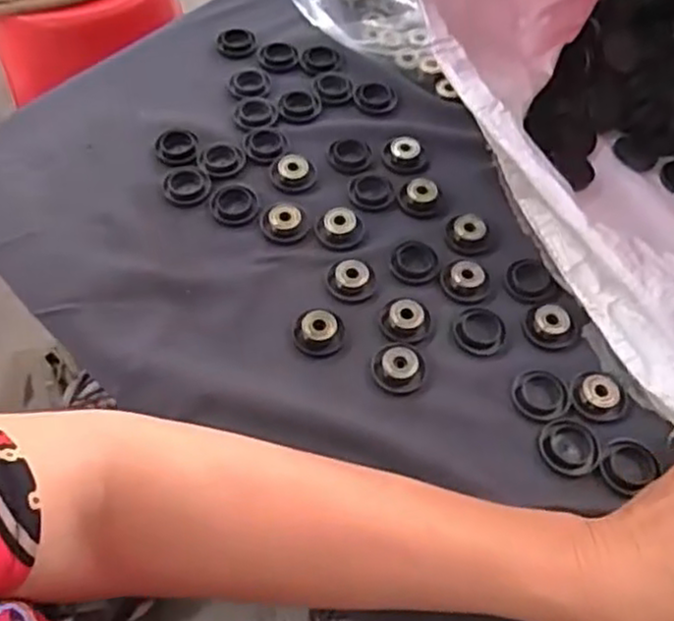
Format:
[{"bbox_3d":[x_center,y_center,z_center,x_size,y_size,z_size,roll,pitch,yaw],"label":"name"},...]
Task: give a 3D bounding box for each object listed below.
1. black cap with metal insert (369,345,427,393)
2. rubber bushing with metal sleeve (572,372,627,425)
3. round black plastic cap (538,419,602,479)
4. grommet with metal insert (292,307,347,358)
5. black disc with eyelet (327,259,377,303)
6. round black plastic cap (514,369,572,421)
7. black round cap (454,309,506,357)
[{"bbox_3d":[0.038,0.034,0.439,0.031,0.009,0.031,2,57,-3],"label":"black cap with metal insert"},{"bbox_3d":[0.156,0.050,0.430,0.029,0.008,0.030,2,57,-3],"label":"rubber bushing with metal sleeve"},{"bbox_3d":[0.133,0.076,0.414,0.032,0.010,0.034,2,57,-3],"label":"round black plastic cap"},{"bbox_3d":[-0.010,0.013,0.449,0.031,0.009,0.030,-1,57,-4],"label":"grommet with metal insert"},{"bbox_3d":[0.010,-0.021,0.471,0.031,0.011,0.026,-3,58,-5],"label":"black disc with eyelet"},{"bbox_3d":[0.123,0.050,0.436,0.033,0.005,0.034,2,57,-3],"label":"round black plastic cap"},{"bbox_3d":[0.090,0.013,0.459,0.031,0.007,0.033,2,57,-3],"label":"black round cap"}]

